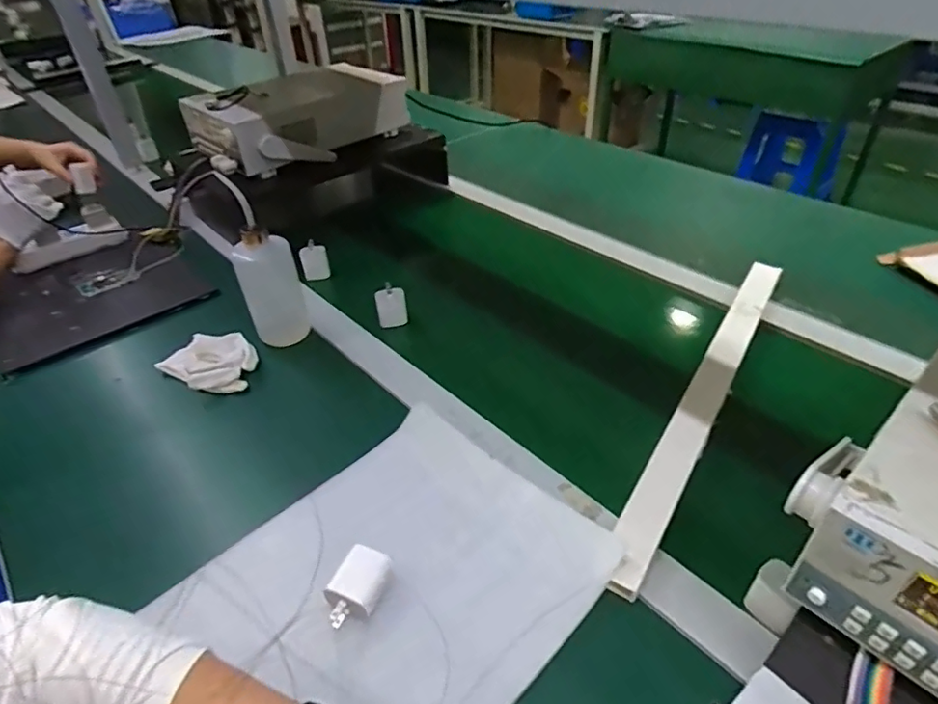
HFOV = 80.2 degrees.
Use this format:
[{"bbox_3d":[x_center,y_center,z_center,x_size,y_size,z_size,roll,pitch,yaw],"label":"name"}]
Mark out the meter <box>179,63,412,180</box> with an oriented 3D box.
[{"bbox_3d":[-0.307,-0.440,1.037,0.223,0.105,0.363,28,47,33],"label":"meter"}]

